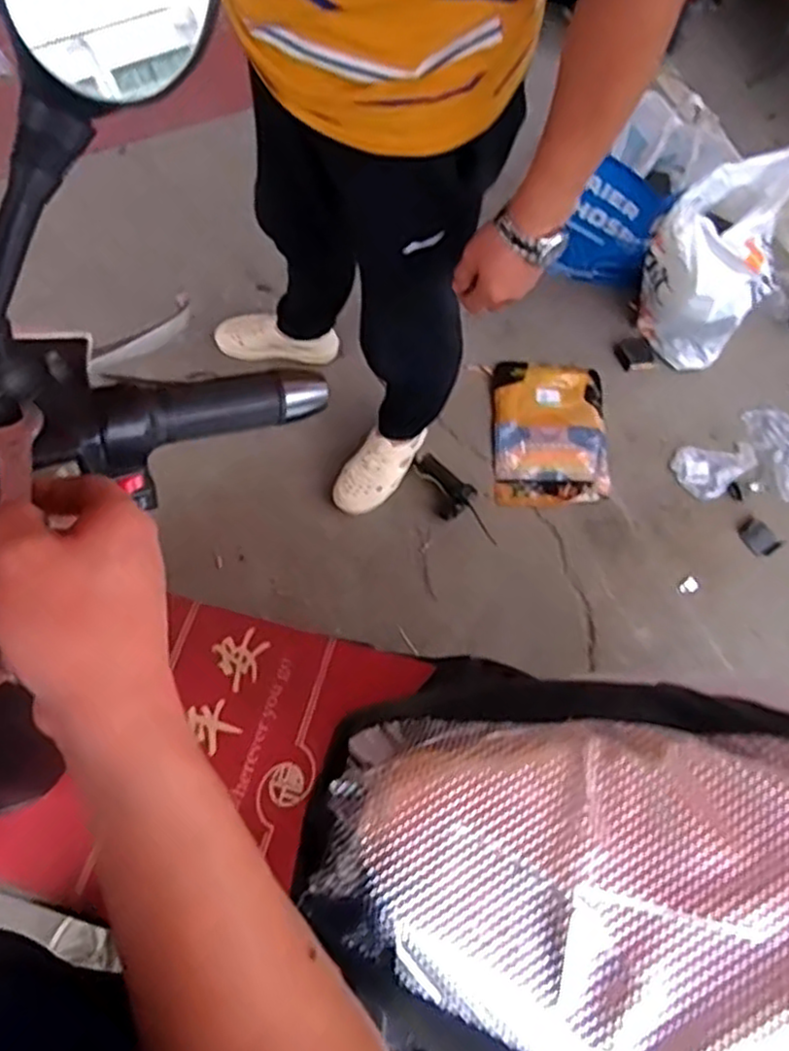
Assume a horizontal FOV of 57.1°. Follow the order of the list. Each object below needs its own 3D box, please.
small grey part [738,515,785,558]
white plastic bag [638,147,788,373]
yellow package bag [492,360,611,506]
[{"bbox_3d":[0.691,0.023,1.379,0.055,0.016,0.077,-34,73,-15],"label":"small grey part"},{"bbox_3d":[0.587,-0.483,1.349,0.224,0.352,0.194,31,69,10],"label":"white plastic bag"},{"bbox_3d":[0.312,-0.187,1.466,0.227,0.023,0.307,-1,76,1],"label":"yellow package bag"}]

